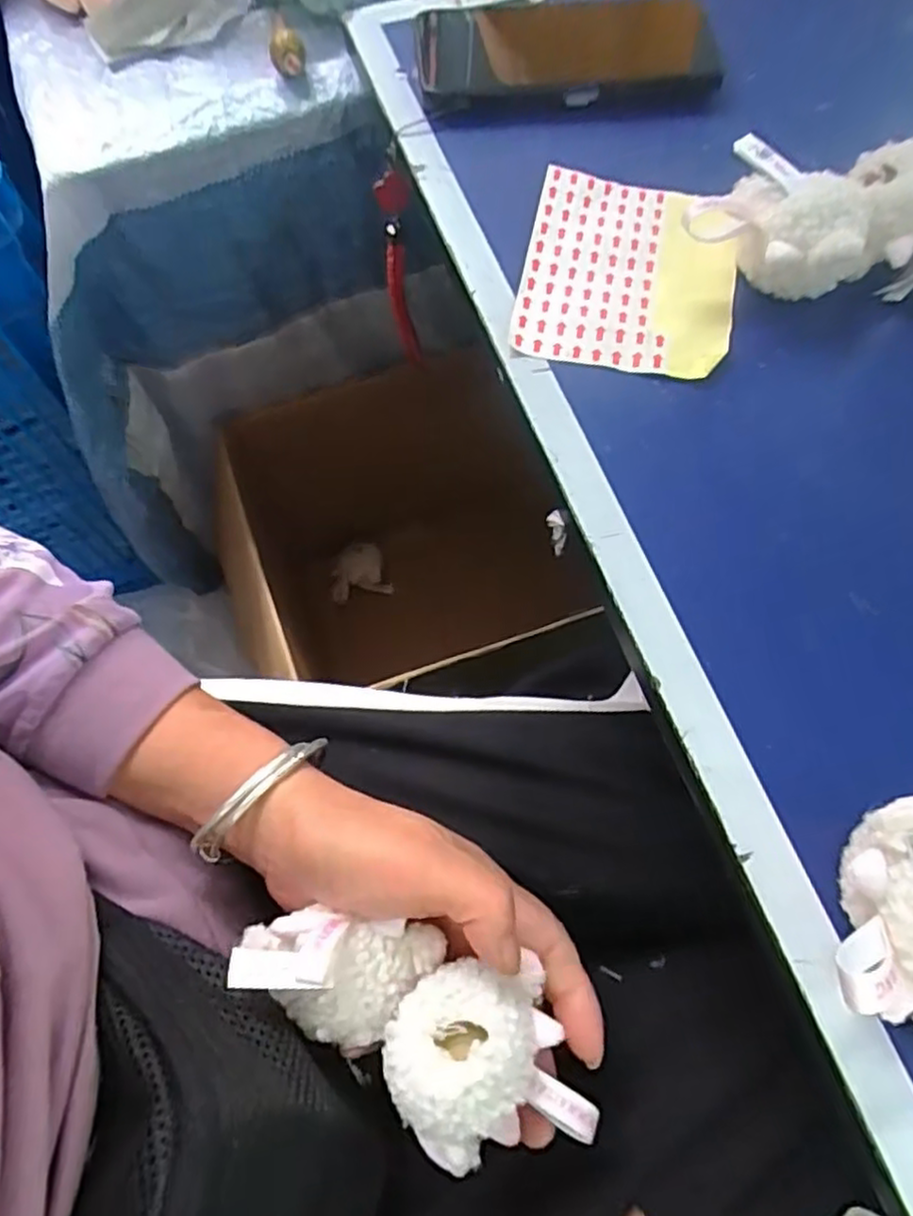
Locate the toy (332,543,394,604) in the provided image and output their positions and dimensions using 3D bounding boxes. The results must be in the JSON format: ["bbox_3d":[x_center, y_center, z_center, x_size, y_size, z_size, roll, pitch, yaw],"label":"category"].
[{"bbox_3d":[-0.114,-0.042,0.864,0.075,0.082,0.046,2,67,1],"label":"toy"}]

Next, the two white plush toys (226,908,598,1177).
[{"bbox_3d":[-0.014,0.153,0.253,0.139,0.037,0.062,26,70,3],"label":"two white plush toys"}]

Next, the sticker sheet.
[{"bbox_3d":[0.083,-0.163,0.337,0.098,0.008,0.116,9,68,4],"label":"sticker sheet"}]

